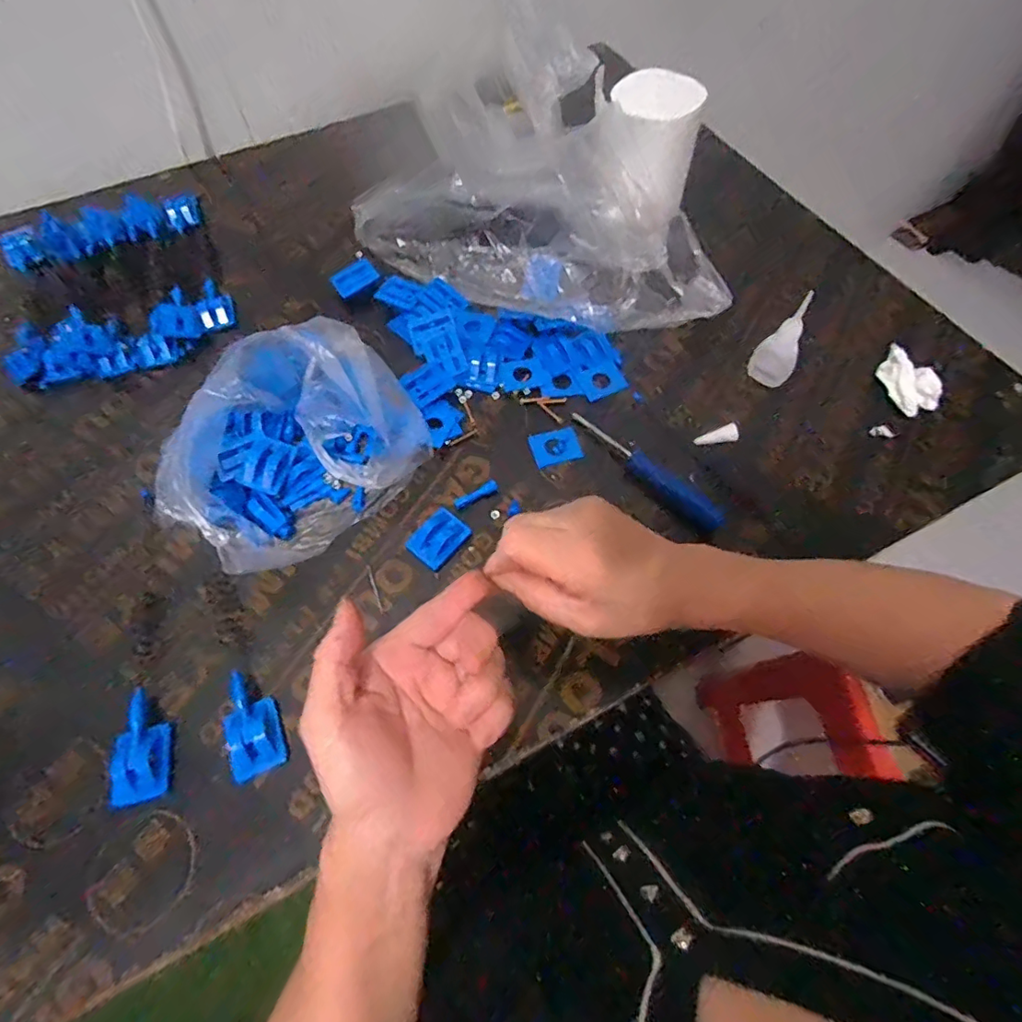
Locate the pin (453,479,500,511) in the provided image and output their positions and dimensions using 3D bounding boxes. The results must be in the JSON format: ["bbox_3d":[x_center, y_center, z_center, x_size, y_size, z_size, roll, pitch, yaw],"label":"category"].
[{"bbox_3d":[-0.029,-0.014,0.446,0.039,0.004,0.012,-30,67,-13],"label":"pin"}]

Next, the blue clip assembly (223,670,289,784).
[{"bbox_3d":[-0.175,0.142,0.361,0.035,0.015,0.066,-23,65,-10],"label":"blue clip assembly"}]

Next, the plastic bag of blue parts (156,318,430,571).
[{"bbox_3d":[-0.179,-0.071,0.431,0.196,0.083,0.181,-39,69,-16],"label":"plastic bag of blue parts"}]

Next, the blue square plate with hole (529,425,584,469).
[{"bbox_3d":[0.039,-0.057,0.465,0.040,0.004,0.035,-14,64,-6],"label":"blue square plate with hole"}]

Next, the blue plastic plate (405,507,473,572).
[{"bbox_3d":[-0.057,0.022,0.426,0.033,0.009,0.045,37,70,17],"label":"blue plastic plate"}]

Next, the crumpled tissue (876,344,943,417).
[{"bbox_3d":[0.348,-0.117,0.471,0.034,0.019,0.068,-7,64,-2],"label":"crumpled tissue"}]

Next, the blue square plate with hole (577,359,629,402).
[{"bbox_3d":[0.084,-0.122,0.500,0.041,0.008,0.031,-25,66,-11],"label":"blue square plate with hole"}]

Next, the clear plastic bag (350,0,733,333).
[{"bbox_3d":[0.059,-0.353,0.559,0.397,0.098,0.311,25,67,13],"label":"clear plastic bag"}]

